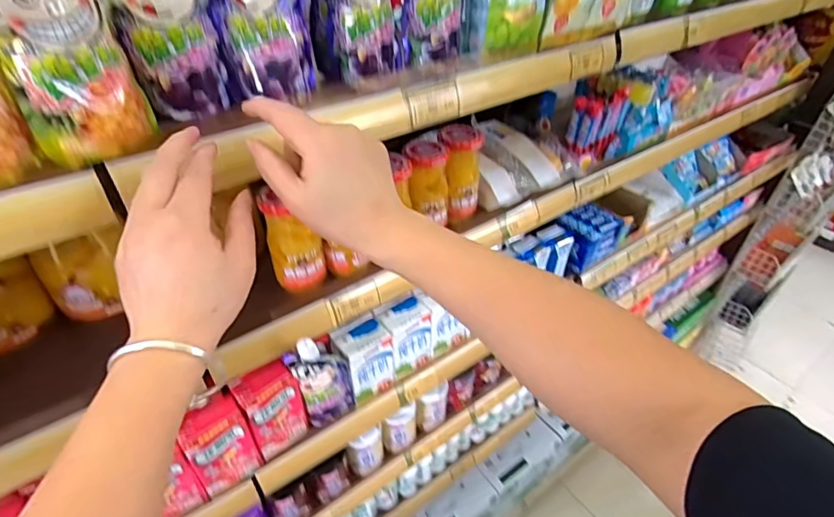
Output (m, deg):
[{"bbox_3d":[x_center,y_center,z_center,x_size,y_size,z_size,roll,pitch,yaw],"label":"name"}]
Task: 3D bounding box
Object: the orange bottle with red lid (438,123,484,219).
[{"bbox_3d":[0.057,-0.115,0.640,0.058,0.113,0.069,3,41,3],"label":"orange bottle with red lid"}]

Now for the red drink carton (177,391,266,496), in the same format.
[{"bbox_3d":[-0.227,0.215,0.544,0.064,0.105,0.047,-25,47,-27],"label":"red drink carton"}]

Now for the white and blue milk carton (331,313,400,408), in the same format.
[{"bbox_3d":[-0.072,0.134,0.636,0.071,0.100,0.058,-25,47,-27],"label":"white and blue milk carton"}]

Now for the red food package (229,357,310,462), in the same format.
[{"bbox_3d":[-0.179,0.184,0.580,0.068,0.103,0.055,-25,47,-27],"label":"red food package"}]

